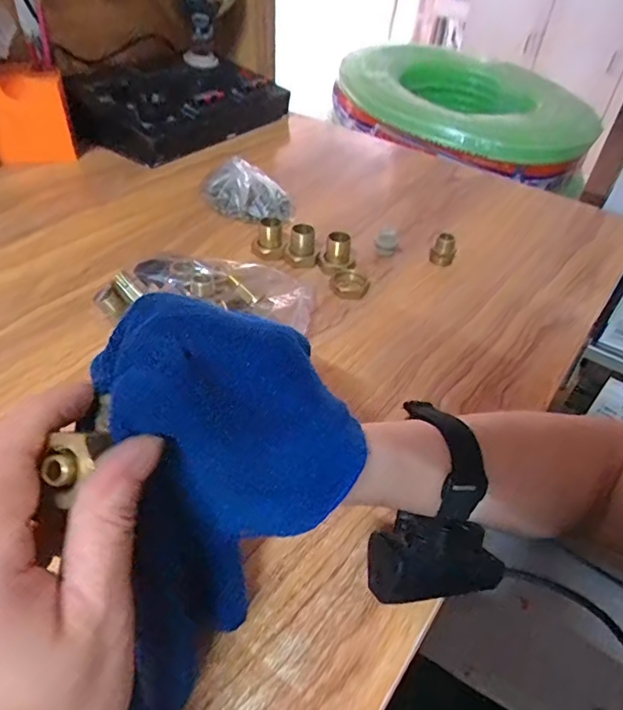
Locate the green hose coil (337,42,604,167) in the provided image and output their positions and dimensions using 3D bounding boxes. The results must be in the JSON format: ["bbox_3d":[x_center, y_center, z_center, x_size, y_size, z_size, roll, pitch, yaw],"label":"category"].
[{"bbox_3d":[0.327,-0.529,1.068,0.482,0.128,0.535,17,44,13],"label":"green hose coil"}]

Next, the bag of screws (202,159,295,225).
[{"bbox_3d":[-0.076,-0.189,0.594,0.101,0.052,0.058,27,47,22],"label":"bag of screws"}]

